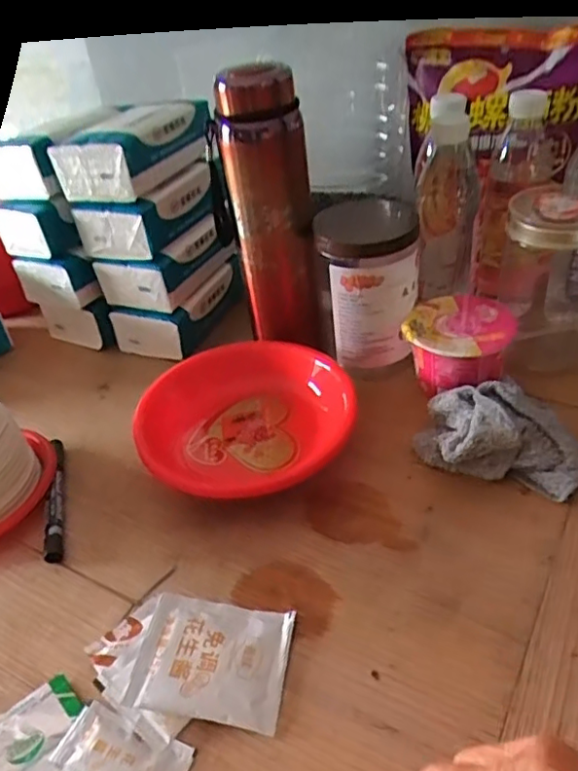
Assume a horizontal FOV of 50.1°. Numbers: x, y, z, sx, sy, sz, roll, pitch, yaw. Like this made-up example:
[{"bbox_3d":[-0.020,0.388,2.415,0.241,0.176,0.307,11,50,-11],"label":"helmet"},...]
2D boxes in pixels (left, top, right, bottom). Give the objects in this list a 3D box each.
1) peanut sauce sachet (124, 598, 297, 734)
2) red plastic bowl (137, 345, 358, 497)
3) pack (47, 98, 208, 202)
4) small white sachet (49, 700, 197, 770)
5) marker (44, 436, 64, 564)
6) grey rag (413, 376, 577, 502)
[{"bbox_3d":[-0.049,0.177,0.404,0.095,0.014,0.076,2,40,12],"label":"peanut sauce sachet"},{"bbox_3d":[-0.040,0.024,0.558,0.195,0.068,0.151,-24,42,-19],"label":"red plastic bowl"},{"bbox_3d":[-0.155,-0.242,0.626,0.102,0.061,0.140,13,43,23],"label":"pack"},{"bbox_3d":[-0.099,0.218,0.366,0.078,0.007,0.037,11,43,21],"label":"small white sachet"},{"bbox_3d":[-0.199,0.094,0.532,0.014,0.017,0.136,-13,39,-7],"label":"marker"},{"bbox_3d":[0.175,0.034,0.513,0.132,0.051,0.102,8,42,18],"label":"grey rag"}]

